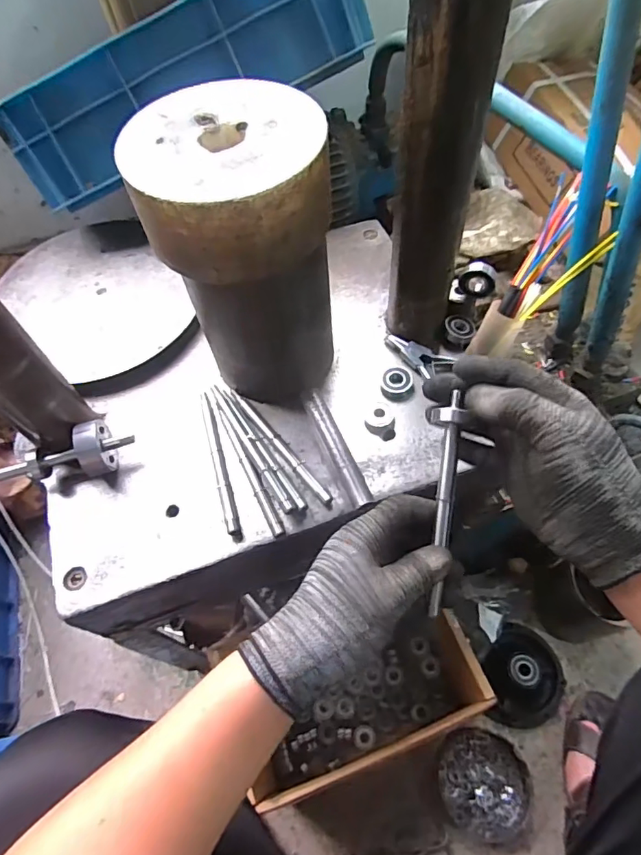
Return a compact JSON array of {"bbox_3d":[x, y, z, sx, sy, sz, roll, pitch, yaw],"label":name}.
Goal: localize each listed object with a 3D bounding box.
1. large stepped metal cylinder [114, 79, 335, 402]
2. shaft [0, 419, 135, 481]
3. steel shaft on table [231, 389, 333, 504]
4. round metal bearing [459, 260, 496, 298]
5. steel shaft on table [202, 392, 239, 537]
[{"bbox_3d":[-0.058,-0.138,0.453,0.141,0.249,0.138,-8,59,0],"label":"large stepped metal cylinder"},{"bbox_3d":[-0.255,0.028,0.496,0.144,0.047,0.055,-11,59,-2],"label":"shaft"},{"bbox_3d":[-0.041,0.016,0.509,0.012,0.014,0.163,-36,63,-16],"label":"steel shaft on table"},{"bbox_3d":[0.168,-0.157,0.541,0.036,0.036,0.020,25,65,18],"label":"round metal bearing"},{"bbox_3d":[-0.103,0.030,0.505,0.010,0.008,0.162,-17,60,-5],"label":"steel shaft on table"}]

